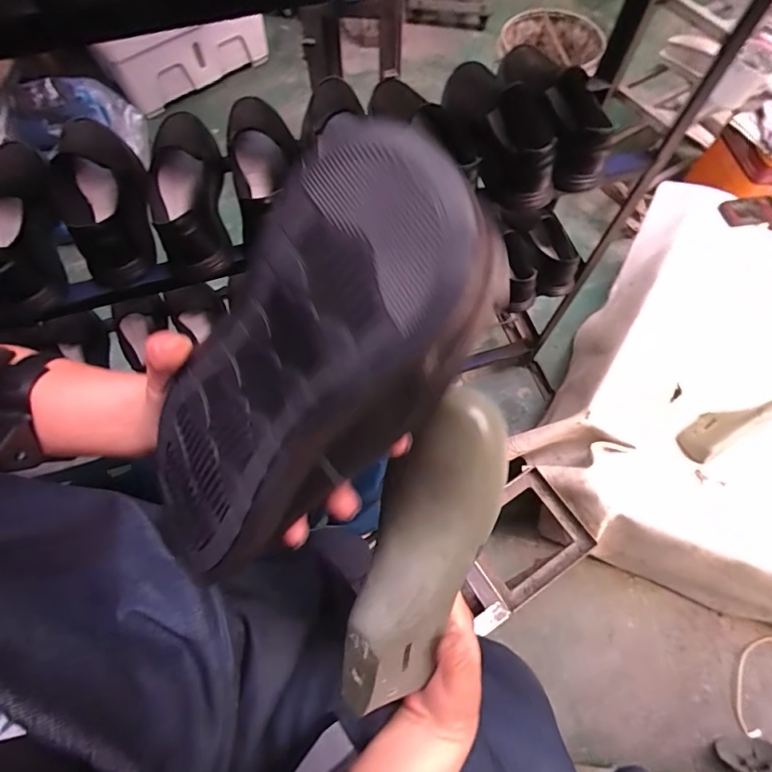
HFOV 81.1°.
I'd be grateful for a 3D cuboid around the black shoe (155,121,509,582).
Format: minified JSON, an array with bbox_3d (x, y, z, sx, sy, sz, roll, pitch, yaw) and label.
[{"bbox_3d":[-0.042,0.004,0.222,0.243,0.067,0.089,-47,68,29],"label":"black shoe"}]

